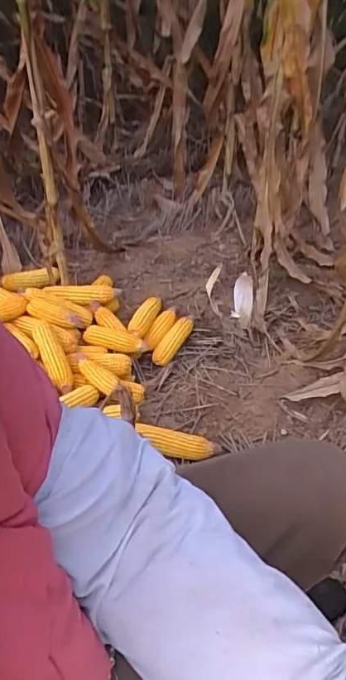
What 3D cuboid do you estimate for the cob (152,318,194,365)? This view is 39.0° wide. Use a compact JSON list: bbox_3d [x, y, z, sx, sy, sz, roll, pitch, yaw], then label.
[{"bbox_3d":[0.004,0.000,1.340,0.043,0.047,0.167,27,70,30],"label":"cob"}]

